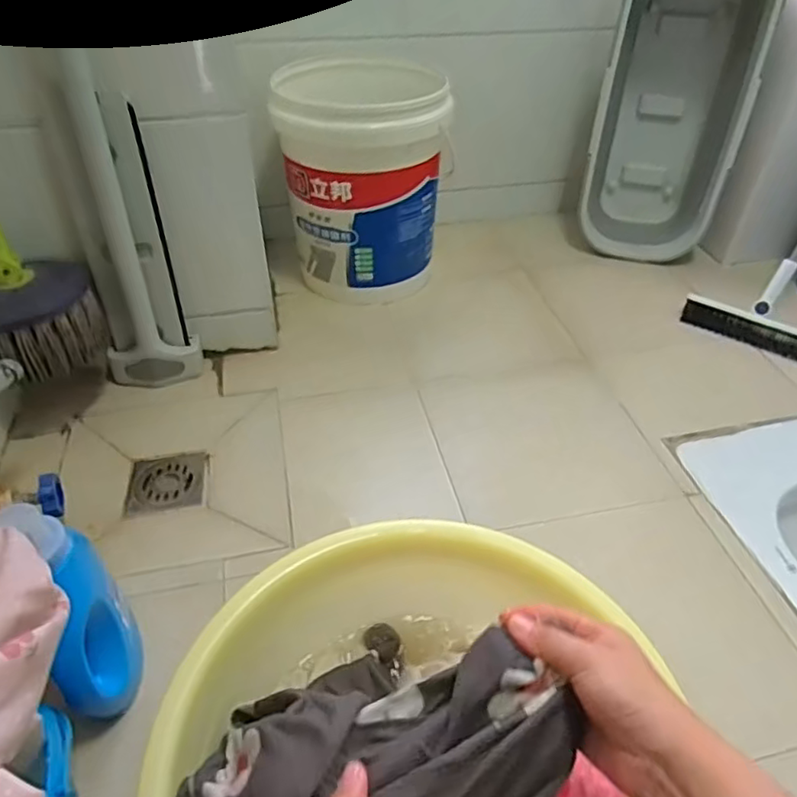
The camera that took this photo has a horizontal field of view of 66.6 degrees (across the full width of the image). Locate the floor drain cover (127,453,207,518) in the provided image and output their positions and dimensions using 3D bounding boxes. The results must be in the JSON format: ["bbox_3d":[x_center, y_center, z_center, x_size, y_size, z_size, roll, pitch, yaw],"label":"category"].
[{"bbox_3d":[-0.313,0.114,0.824,0.098,0.004,0.099,-8,43,-10],"label":"floor drain cover"}]

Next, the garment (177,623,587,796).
[{"bbox_3d":[-0.020,0.253,0.382,0.242,0.142,0.143,0,42,-1],"label":"garment"}]

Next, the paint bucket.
[{"bbox_3d":[-0.056,-0.376,1.085,0.265,0.352,0.252,0,42,0],"label":"paint bucket"}]

